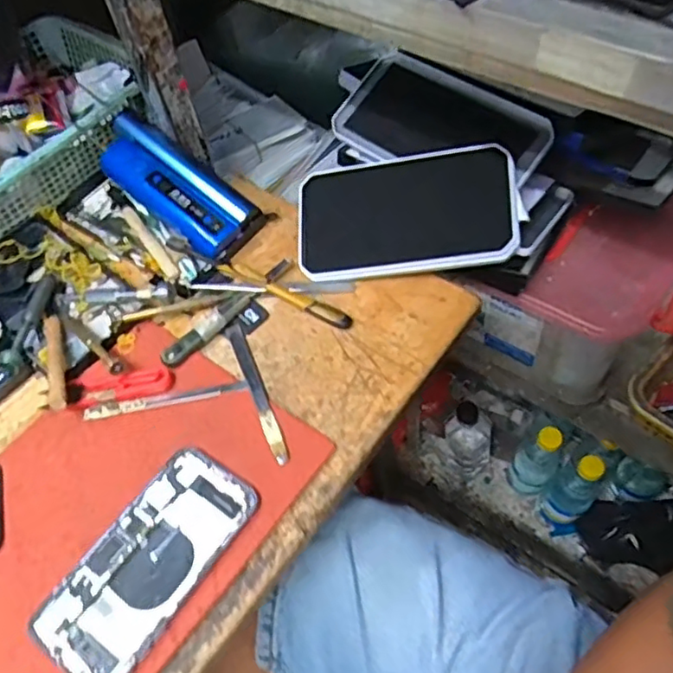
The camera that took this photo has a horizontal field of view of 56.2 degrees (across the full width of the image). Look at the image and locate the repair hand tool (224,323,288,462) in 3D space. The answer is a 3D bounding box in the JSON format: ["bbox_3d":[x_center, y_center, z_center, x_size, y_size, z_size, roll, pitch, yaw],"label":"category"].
[{"bbox_3d":[-0.061,0.039,0.476,0.013,0.006,0.128,-22,57,-8],"label":"repair hand tool"}]

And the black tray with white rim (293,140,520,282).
[{"bbox_3d":[0.054,-0.101,0.515,0.176,0.014,0.097,-4,80,20],"label":"black tray with white rim"}]

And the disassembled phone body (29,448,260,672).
[{"bbox_3d":[-0.122,0.148,0.414,0.076,0.011,0.149,29,64,23],"label":"disassembled phone body"}]

